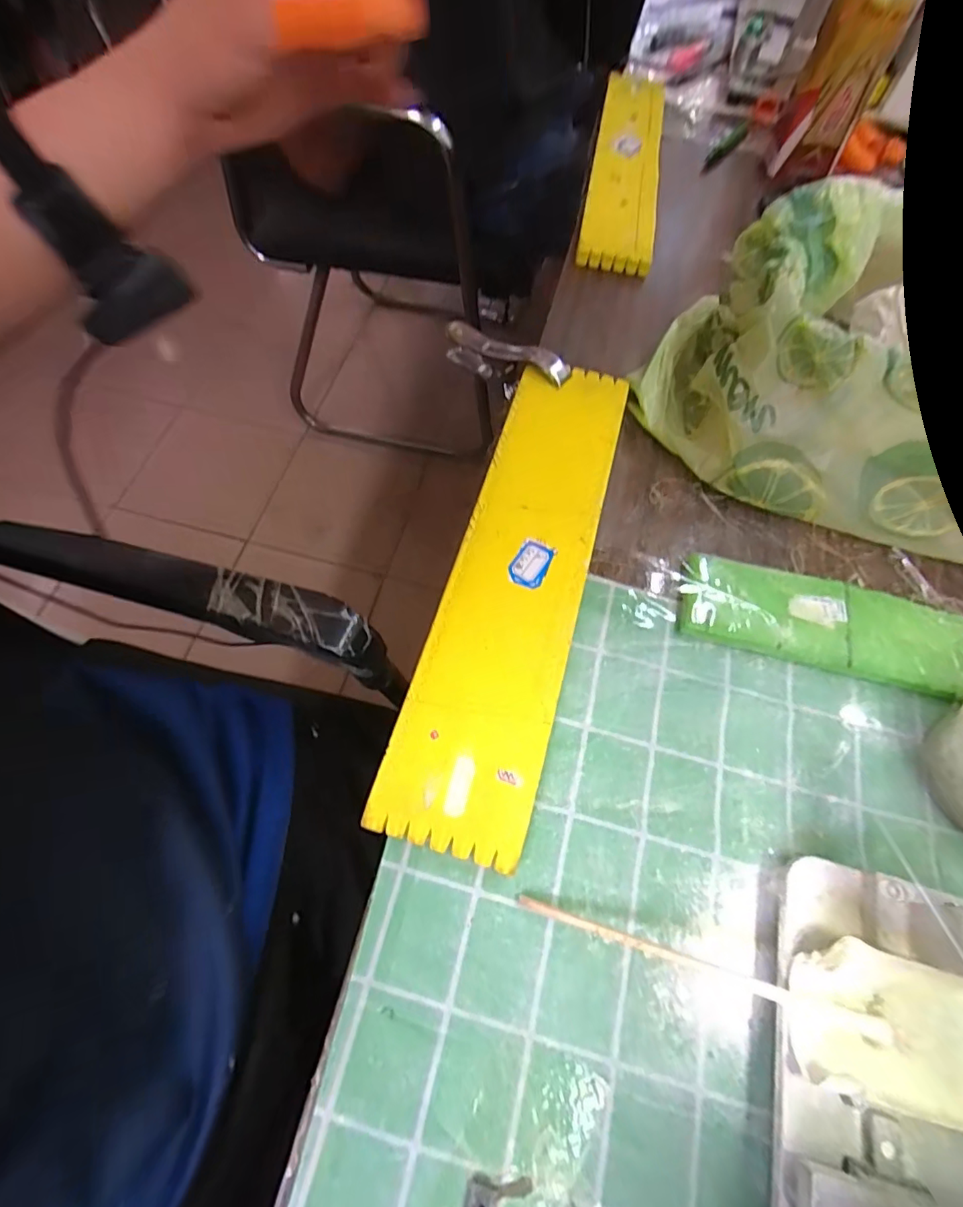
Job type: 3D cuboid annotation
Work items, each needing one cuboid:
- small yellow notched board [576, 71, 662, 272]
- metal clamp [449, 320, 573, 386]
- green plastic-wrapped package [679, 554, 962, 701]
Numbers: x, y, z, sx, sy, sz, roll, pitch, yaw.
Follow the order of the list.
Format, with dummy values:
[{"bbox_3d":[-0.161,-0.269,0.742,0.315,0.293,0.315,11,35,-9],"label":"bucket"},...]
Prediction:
[{"bbox_3d":[0.152,-0.468,0.547,0.067,0.016,0.358,11,65,2],"label":"small yellow notched board"},{"bbox_3d":[0.018,-0.199,0.427,0.119,0.042,0.021,28,66,30],"label":"metal clamp"},{"bbox_3d":[0.215,0.013,0.326,0.175,0.013,0.061,14,65,3],"label":"green plastic-wrapped package"}]

